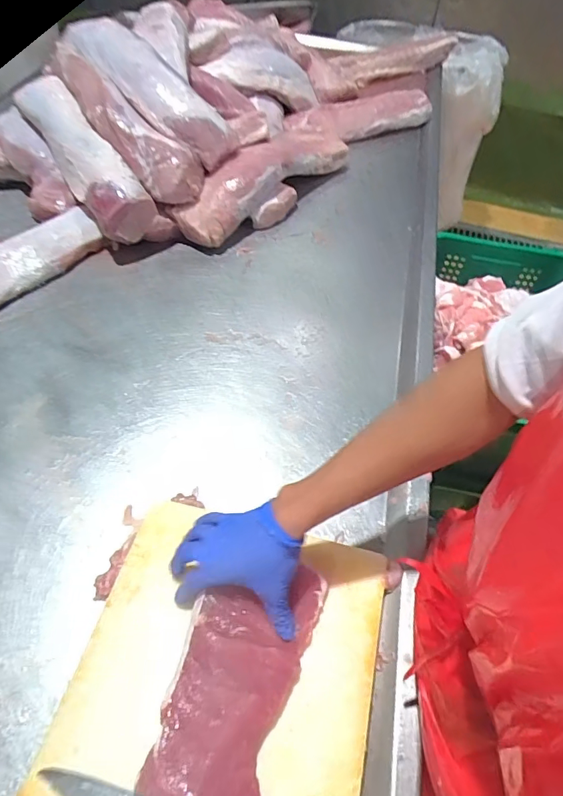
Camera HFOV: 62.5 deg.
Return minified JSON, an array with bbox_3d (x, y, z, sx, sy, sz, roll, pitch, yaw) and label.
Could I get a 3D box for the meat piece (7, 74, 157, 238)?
[{"bbox_3d":[-0.397,-0.489,0.939,0.105,0.141,0.404,-29,61,-21],"label":"meat piece"}]

